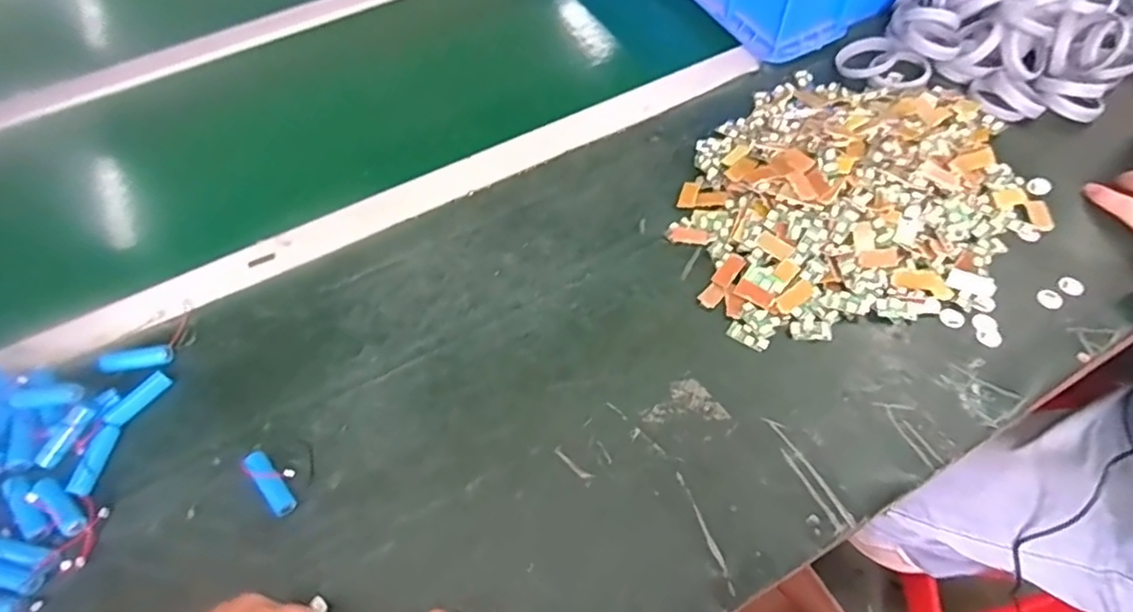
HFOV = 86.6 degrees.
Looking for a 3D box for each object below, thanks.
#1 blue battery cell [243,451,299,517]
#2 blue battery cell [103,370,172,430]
[{"bbox_3d":[-0.207,0.122,0.419,0.015,0.019,0.052,-37,64,-20],"label":"blue battery cell"},{"bbox_3d":[-0.327,0.072,0.460,0.010,0.013,0.047,27,62,17],"label":"blue battery cell"}]

